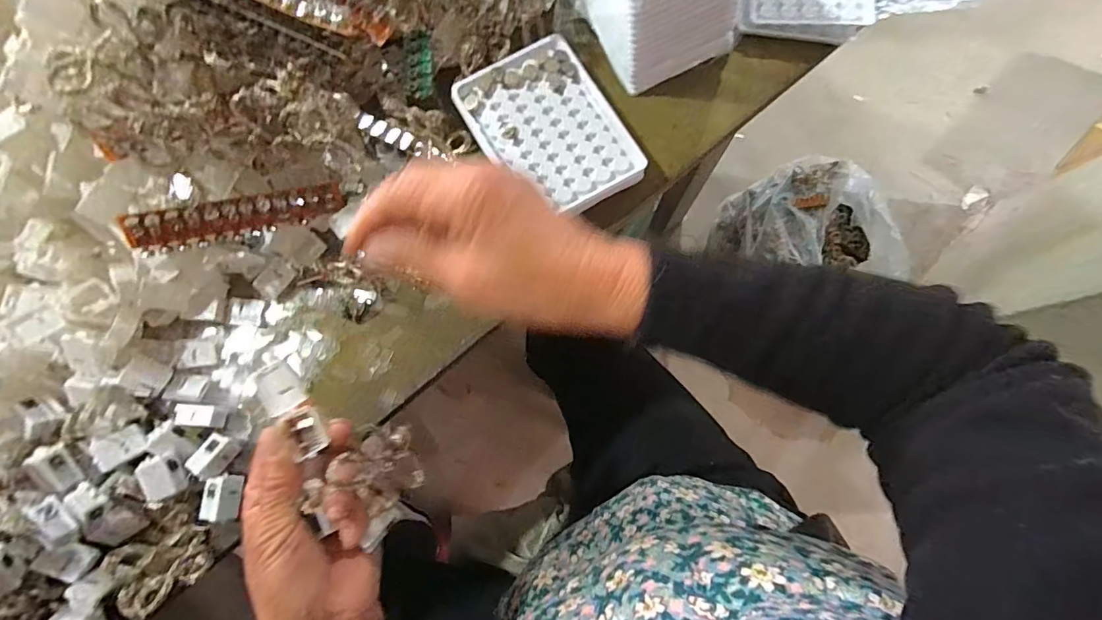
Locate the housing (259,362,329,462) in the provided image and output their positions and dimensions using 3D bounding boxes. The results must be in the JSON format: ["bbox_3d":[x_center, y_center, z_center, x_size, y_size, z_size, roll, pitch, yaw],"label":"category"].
[{"bbox_3d":[-0.143,0.056,0.267,0.020,0.007,0.054,-33,86,-6],"label":"housing"}]

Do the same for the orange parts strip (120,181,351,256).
[{"bbox_3d":[-0.204,-0.062,0.320,0.125,0.026,0.008,-19,39,-29],"label":"orange parts strip"}]

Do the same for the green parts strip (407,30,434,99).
[{"bbox_3d":[-0.098,-0.185,0.360,0.018,0.013,0.047,-2,93,0],"label":"green parts strip"}]

